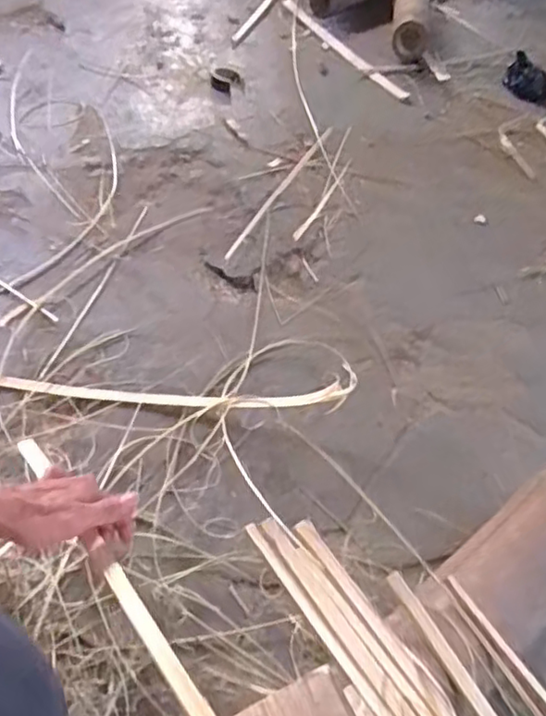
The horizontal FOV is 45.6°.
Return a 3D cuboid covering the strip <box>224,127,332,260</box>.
[{"bbox_3d":[0.014,-0.281,1.055,0.017,0.007,0.392,24,52,13],"label":"strip"}]

